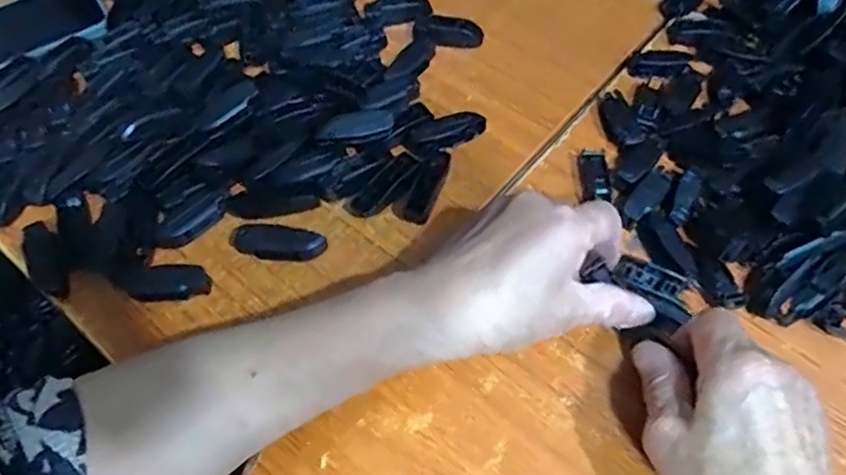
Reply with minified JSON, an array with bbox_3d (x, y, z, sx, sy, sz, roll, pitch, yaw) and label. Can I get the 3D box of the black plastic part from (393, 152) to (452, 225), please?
[{"bbox_3d":[0.002,-0.035,0.418,0.023,0.006,0.058,22,61,12],"label":"black plastic part"}]

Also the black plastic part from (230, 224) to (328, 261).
[{"bbox_3d":[-0.092,0.003,0.389,0.061,0.015,0.020,5,58,2],"label":"black plastic part"}]

